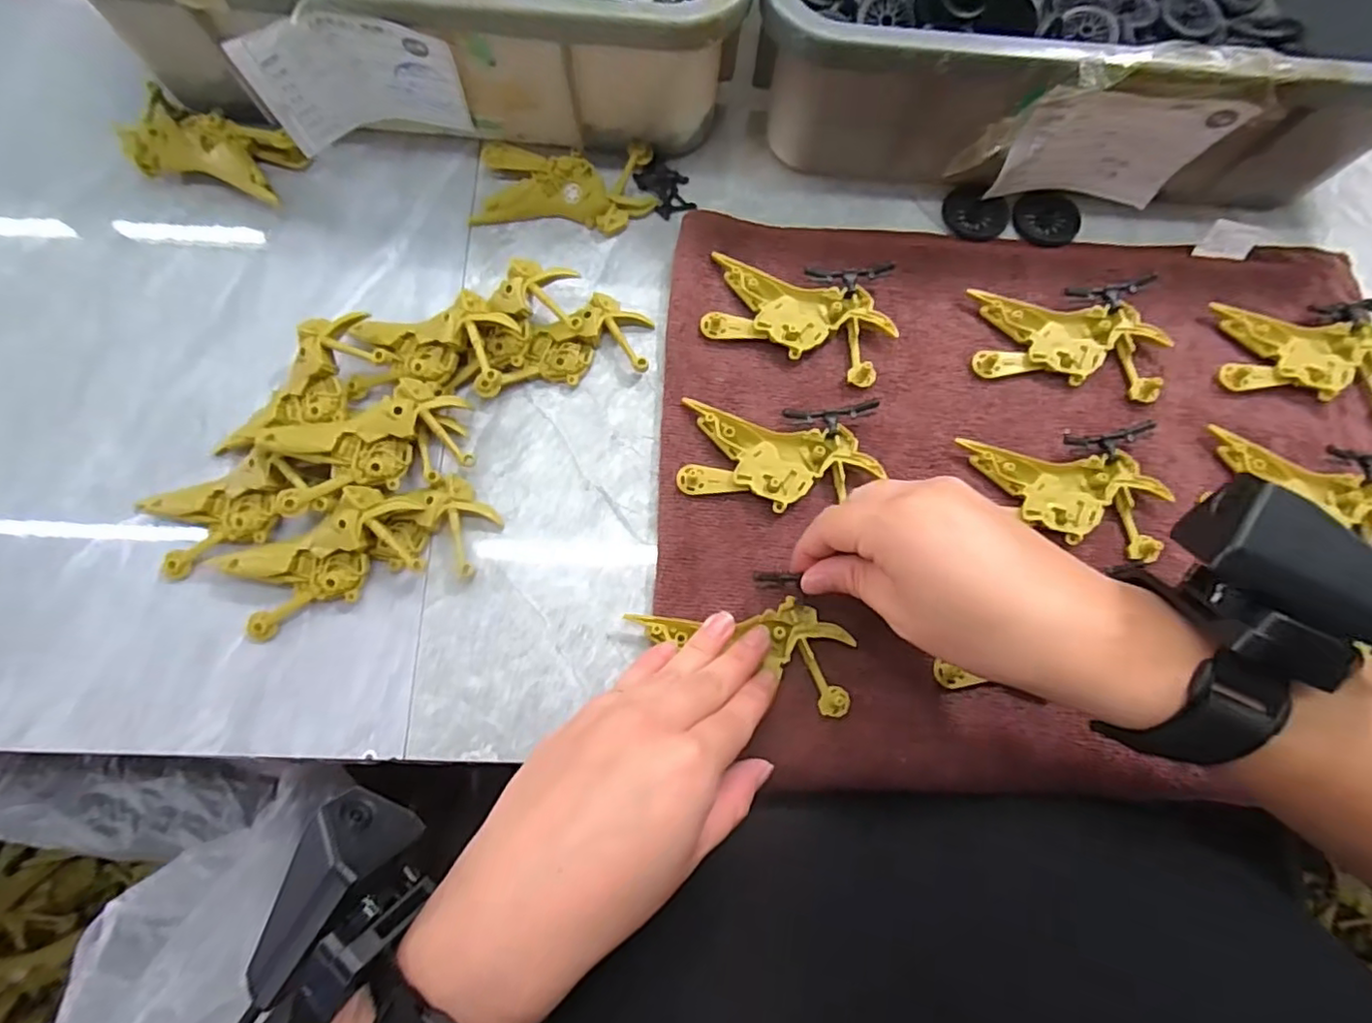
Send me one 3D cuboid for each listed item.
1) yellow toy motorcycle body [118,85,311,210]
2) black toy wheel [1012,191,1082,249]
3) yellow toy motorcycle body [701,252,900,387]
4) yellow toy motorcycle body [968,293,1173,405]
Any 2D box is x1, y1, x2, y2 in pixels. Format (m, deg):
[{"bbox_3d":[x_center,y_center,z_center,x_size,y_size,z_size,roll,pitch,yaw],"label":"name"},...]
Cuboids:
[{"bbox_3d":[-0.273,-0.208,0.365,0.094,0.026,0.050,17,77,4],"label":"yellow toy motorcycle body"},{"bbox_3d":[0.215,-0.173,0.374,0.038,0.004,0.035,0,76,-1],"label":"black toy wheel"},{"bbox_3d":[0.061,-0.105,0.346,0.100,0.011,0.048,19,77,4],"label":"yellow toy motorcycle body"},{"bbox_3d":[0.207,-0.091,0.345,0.100,0.012,0.048,11,76,2],"label":"yellow toy motorcycle body"}]

